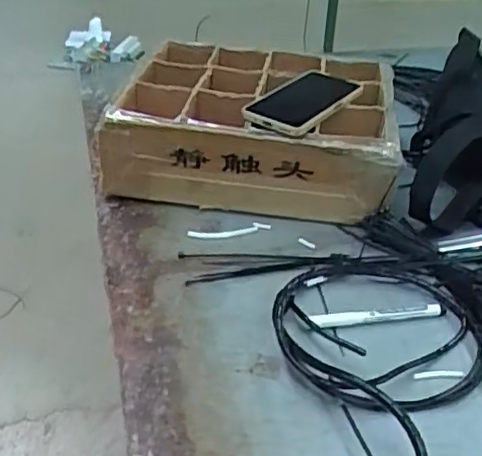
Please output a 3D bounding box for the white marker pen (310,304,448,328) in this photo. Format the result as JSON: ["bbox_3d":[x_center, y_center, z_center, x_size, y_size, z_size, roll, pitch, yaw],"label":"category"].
[{"bbox_3d":[0.132,0.083,0.595,0.137,0.009,0.015,-3,35,-10],"label":"white marker pen"}]

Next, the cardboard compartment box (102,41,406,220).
[{"bbox_3d":[0.017,-0.128,0.804,0.341,0.115,0.245,5,34,2],"label":"cardboard compartment box"}]

